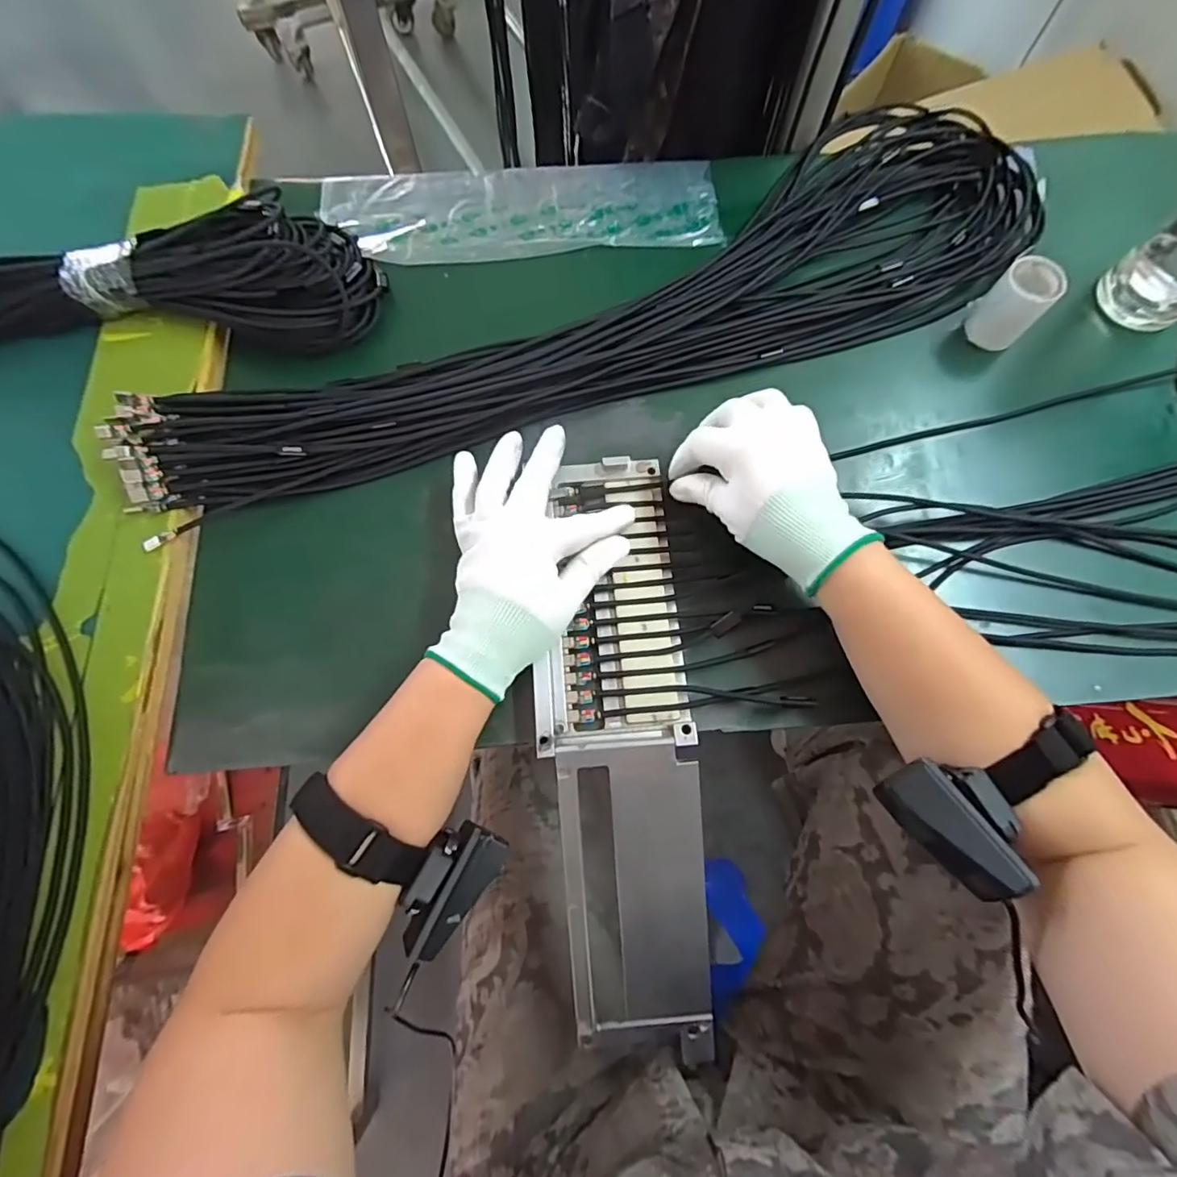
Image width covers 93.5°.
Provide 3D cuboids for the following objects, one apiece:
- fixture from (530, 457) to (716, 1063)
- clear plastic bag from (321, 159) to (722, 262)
[{"bbox_3d":[0.019,0.099,0.360,0.095,0.047,0.380,-4,84,-1],"label":"fixture"},{"bbox_3d":[-0.056,-0.334,0.489,0.337,0.015,0.101,-6,72,-1],"label":"clear plastic bag"}]

